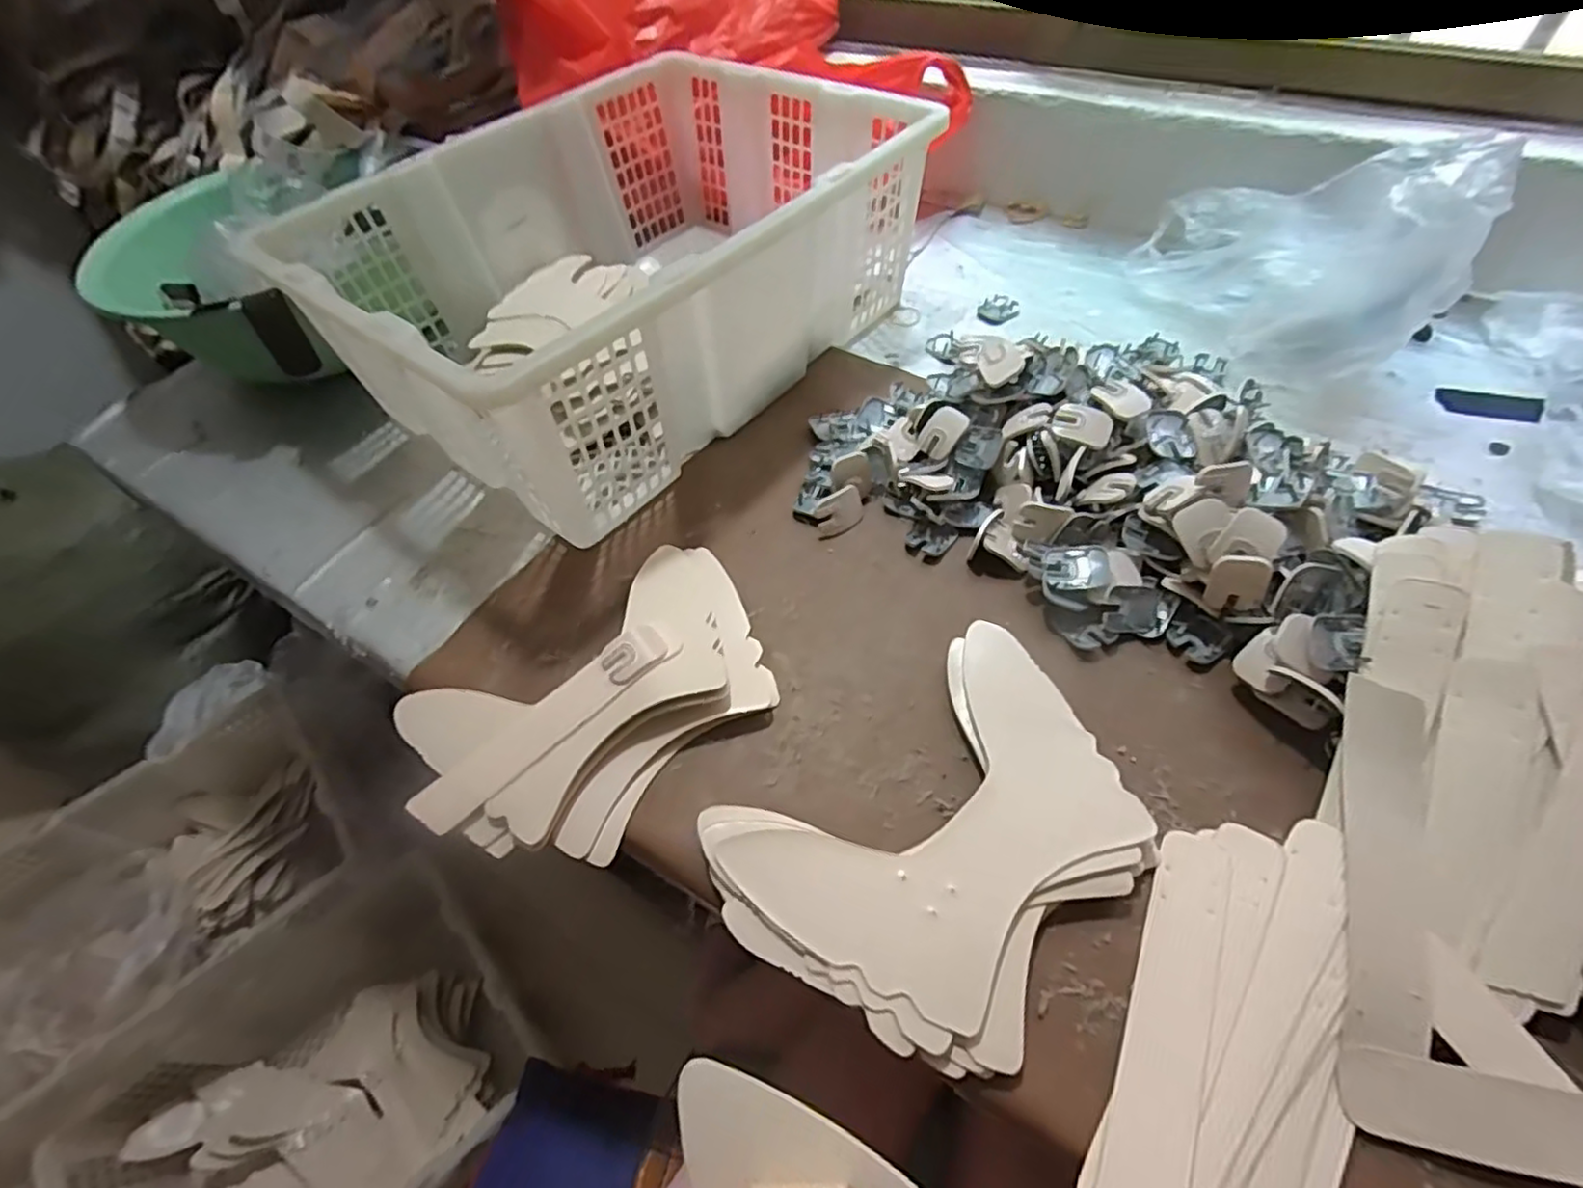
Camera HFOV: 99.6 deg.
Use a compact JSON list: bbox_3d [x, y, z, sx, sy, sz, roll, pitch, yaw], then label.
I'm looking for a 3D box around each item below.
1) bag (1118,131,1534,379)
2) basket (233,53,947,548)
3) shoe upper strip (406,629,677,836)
[{"bbox_3d":[0.419,-0.313,0.571,0.113,0.161,0.268,-13,54,-3],"label":"bag"},{"bbox_3d":[-0.139,-0.292,0.596,0.350,0.163,0.481,32,63,25],"label":"basket"},{"bbox_3d":[-0.150,0.080,0.406,0.172,0.008,0.034,-39,60,-10],"label":"shoe upper strip"}]

